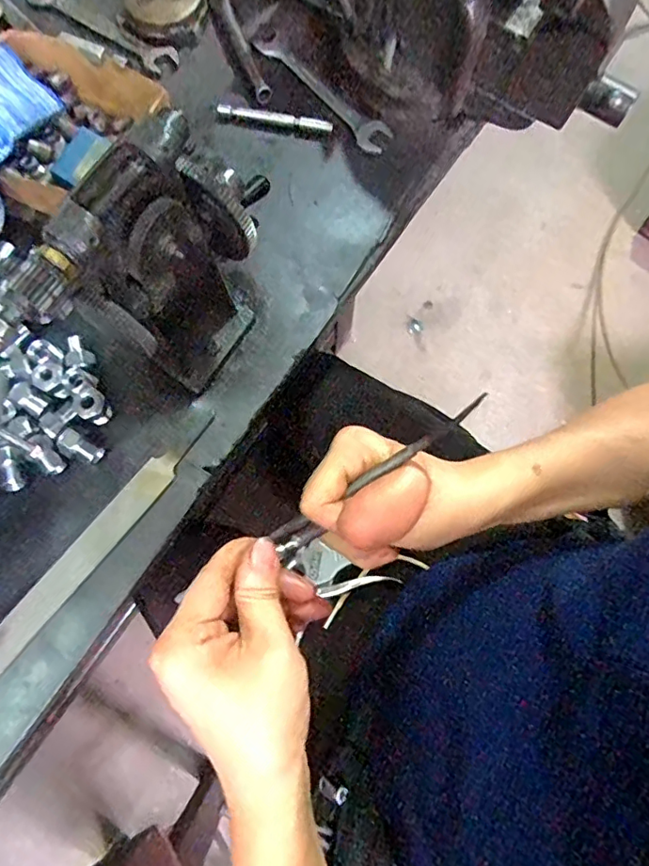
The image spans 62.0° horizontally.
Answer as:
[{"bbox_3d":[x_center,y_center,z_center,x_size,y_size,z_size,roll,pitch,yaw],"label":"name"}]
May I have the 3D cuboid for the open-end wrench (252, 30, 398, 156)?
[{"bbox_3d":[-0.003,-0.325,0.509,0.029,0.009,0.169,-42,79,-13],"label":"open-end wrench"}]

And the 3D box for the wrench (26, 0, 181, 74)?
[{"bbox_3d":[-0.218,-0.398,0.526,0.174,0.007,0.034,36,75,9],"label":"wrench"}]

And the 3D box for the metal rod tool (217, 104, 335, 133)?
[{"bbox_3d":[-0.045,-0.291,0.498,0.106,0.009,0.013,11,73,2],"label":"metal rod tool"}]

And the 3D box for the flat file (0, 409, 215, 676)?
[{"bbox_3d":[-0.182,0.100,0.381,0.024,0.006,0.290,38,76,9],"label":"flat file"}]

